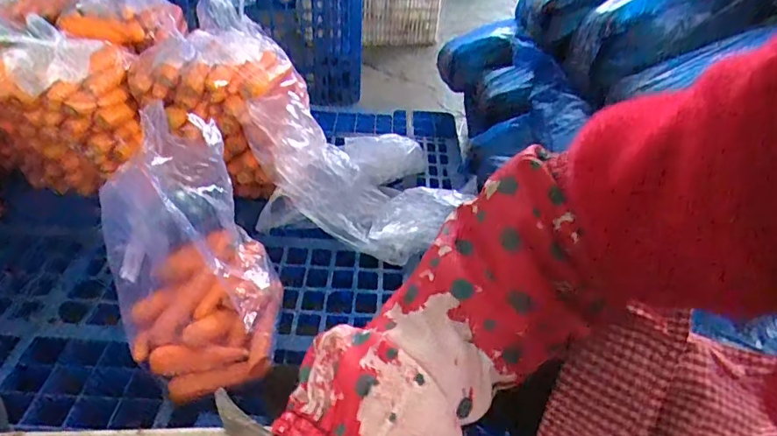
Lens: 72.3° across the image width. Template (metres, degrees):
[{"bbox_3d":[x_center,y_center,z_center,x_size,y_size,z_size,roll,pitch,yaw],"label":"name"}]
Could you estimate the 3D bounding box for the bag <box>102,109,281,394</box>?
[{"bbox_3d":[-0.241,0.033,0.675,0.218,0.360,0.185,-18,43,-26],"label":"bag"}]

